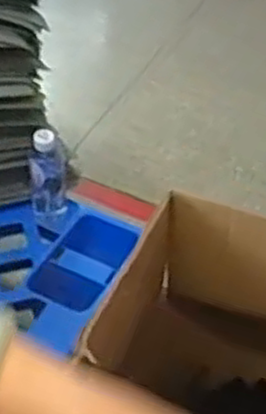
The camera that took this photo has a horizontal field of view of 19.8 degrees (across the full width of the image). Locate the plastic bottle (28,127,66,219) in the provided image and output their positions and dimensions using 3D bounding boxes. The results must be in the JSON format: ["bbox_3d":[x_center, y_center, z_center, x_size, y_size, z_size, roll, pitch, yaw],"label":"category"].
[{"bbox_3d":[-0.139,-0.063,1.240,0.057,0.169,0.059,-4,46,-6],"label":"plastic bottle"}]

